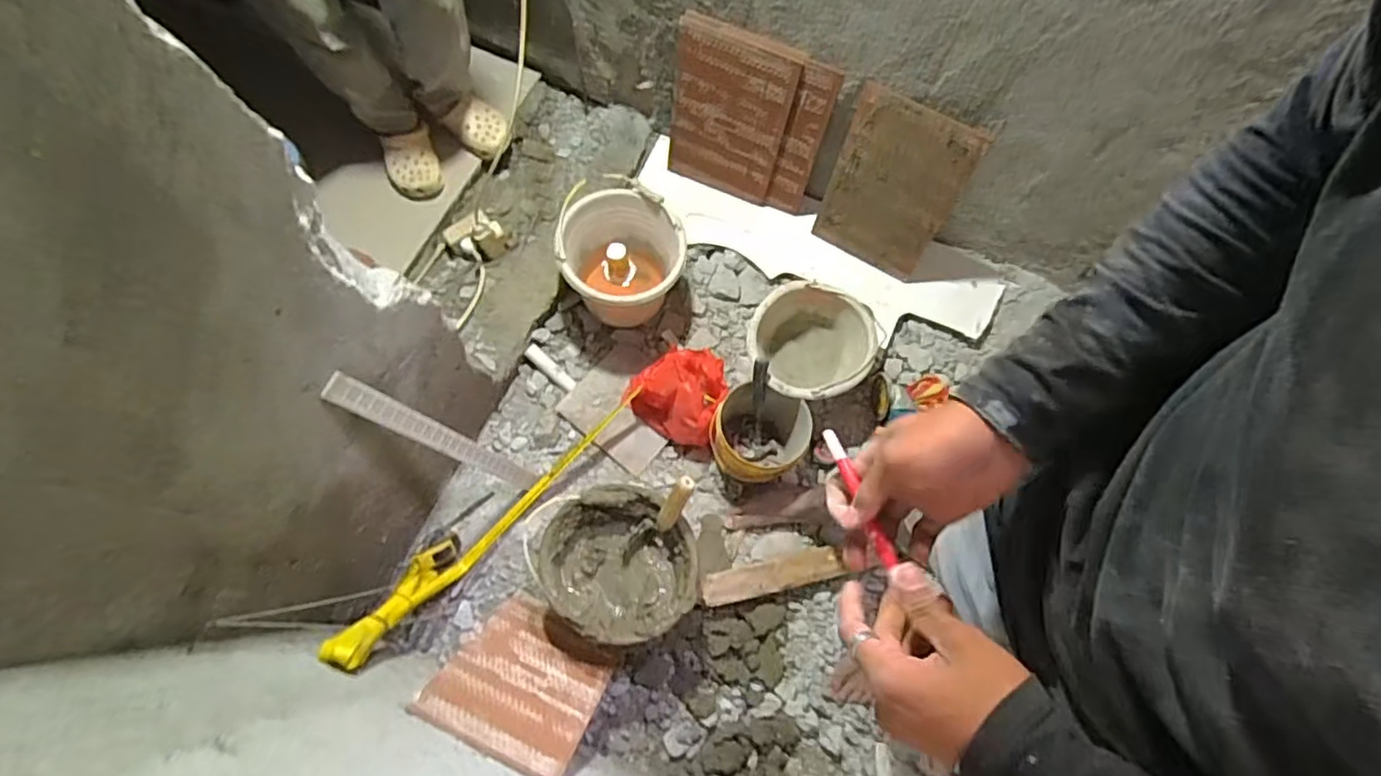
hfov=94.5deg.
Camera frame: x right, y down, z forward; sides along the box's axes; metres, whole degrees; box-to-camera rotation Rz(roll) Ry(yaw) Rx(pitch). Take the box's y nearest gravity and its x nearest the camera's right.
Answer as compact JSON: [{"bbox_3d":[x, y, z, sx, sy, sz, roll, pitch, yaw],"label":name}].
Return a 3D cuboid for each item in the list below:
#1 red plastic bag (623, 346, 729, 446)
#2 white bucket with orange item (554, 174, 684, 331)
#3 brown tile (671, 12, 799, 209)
[{"bbox_3d":[-0.038,0.013,1.380,0.206,0.154,0.176,17,74,4],"label":"red plastic bag"},{"bbox_3d":[-0.152,-0.295,1.442,0.259,0.242,0.304,-10,74,-4],"label":"white bucket with orange item"},{"bbox_3d":[0.079,-0.578,1.388,0.250,0.395,0.017,23,64,5],"label":"brown tile"}]

